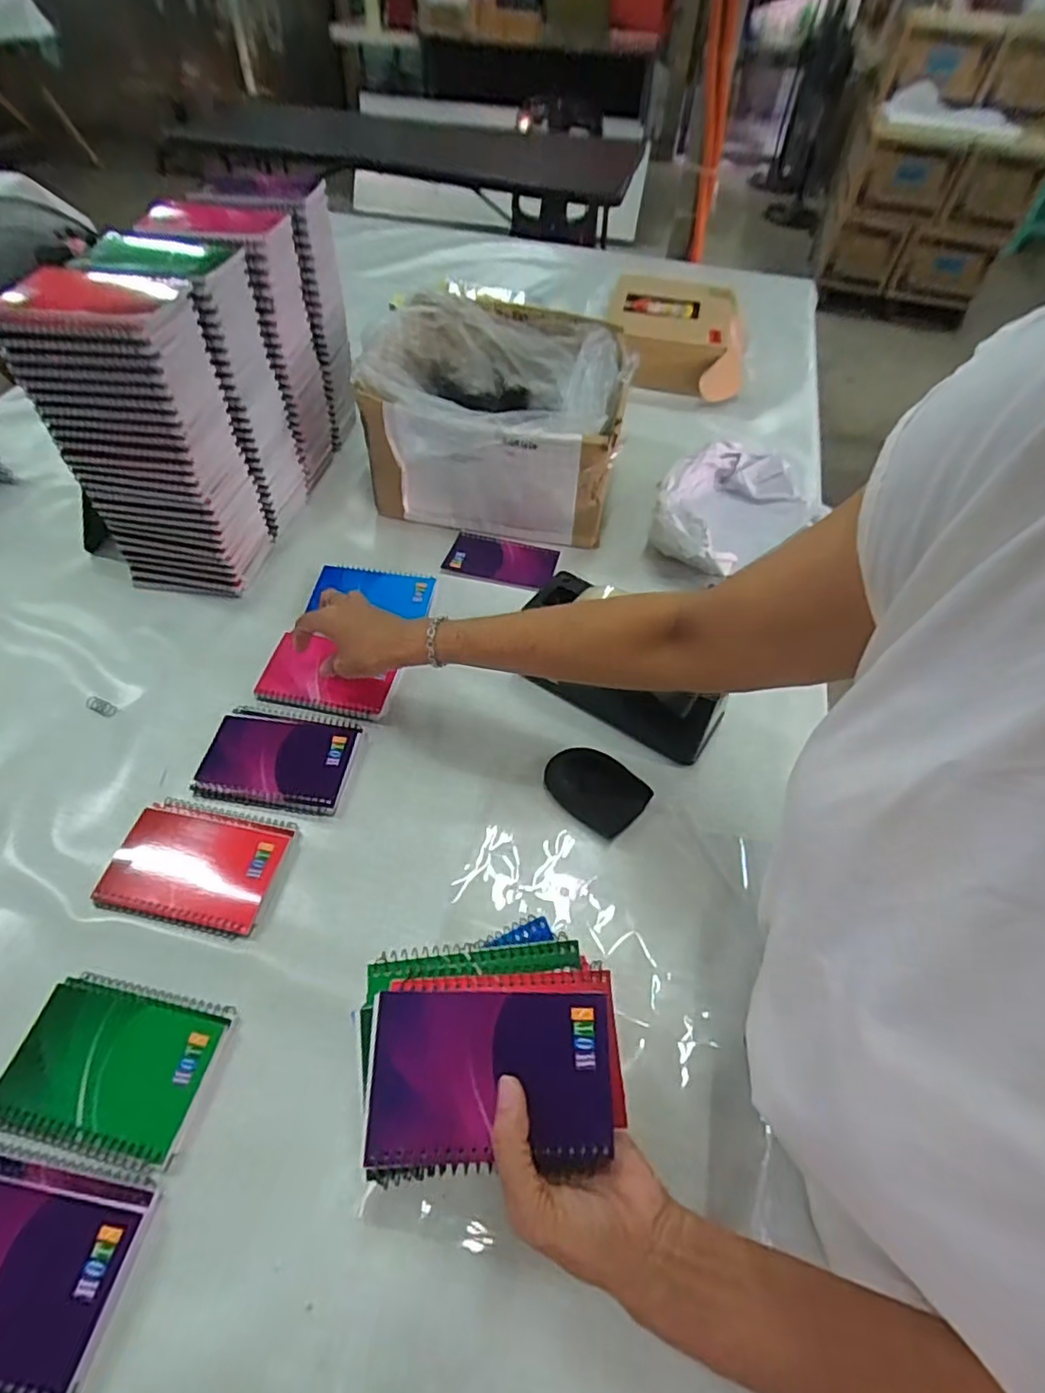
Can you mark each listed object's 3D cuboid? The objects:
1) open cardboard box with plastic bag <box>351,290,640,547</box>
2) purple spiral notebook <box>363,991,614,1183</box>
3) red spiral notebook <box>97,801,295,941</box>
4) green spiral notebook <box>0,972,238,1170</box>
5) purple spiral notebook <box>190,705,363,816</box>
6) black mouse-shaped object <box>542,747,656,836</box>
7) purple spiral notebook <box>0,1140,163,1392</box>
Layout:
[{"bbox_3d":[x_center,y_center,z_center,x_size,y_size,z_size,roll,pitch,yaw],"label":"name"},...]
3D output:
[{"bbox_3d":[-0.033,-0.337,0.764,0.287,0.189,0.297,5,54,2],"label":"open cardboard box with plastic bag"},{"bbox_3d":[-0.016,0.209,0.333,0.131,0.007,0.083,4,66,-8],"label":"purple spiral notebook"},{"bbox_3d":[-0.267,0.136,0.501,0.136,0.012,0.097,10,54,5],"label":"red spiral notebook"},{"bbox_3d":[-0.280,0.248,0.414,0.135,0.010,0.094,10,54,5],"label":"green spiral notebook"},{"bbox_3d":[-0.225,0.054,0.559,0.137,0.012,0.095,8,53,3],"label":"purple spiral notebook"},{"bbox_3d":[0.066,0.081,0.539,0.082,0.027,0.065,39,61,23],"label":"black mouse-shaped object"},{"bbox_3d":[-0.297,0.330,0.353,0.136,0.019,0.100,10,54,4],"label":"purple spiral notebook"}]

